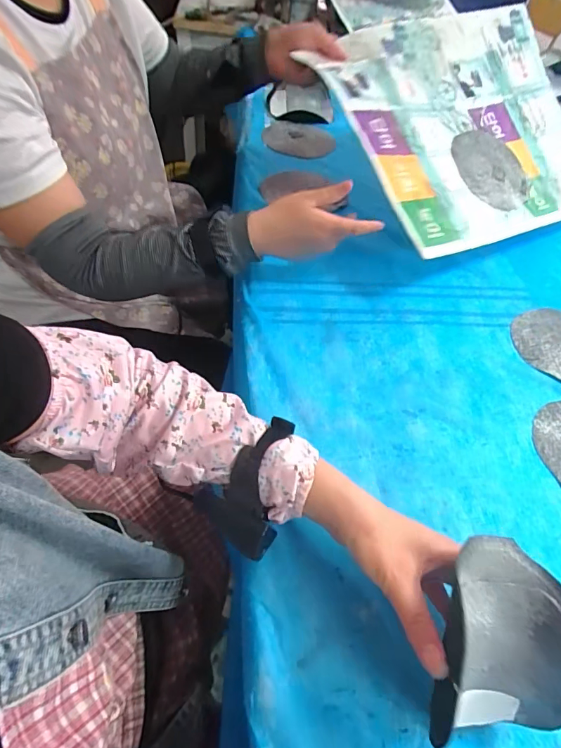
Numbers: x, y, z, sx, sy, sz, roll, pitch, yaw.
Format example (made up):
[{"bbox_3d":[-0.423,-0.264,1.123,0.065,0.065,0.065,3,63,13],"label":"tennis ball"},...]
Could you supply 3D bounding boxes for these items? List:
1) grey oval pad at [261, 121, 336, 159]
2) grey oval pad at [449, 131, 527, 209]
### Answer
[{"bbox_3d":[0.039,-0.512,0.908,0.153,0.015,0.182,4,50,2],"label":"grey oval pad"},{"bbox_3d":[0.334,-0.333,0.666,0.135,0.007,0.156,11,67,-12],"label":"grey oval pad"}]

